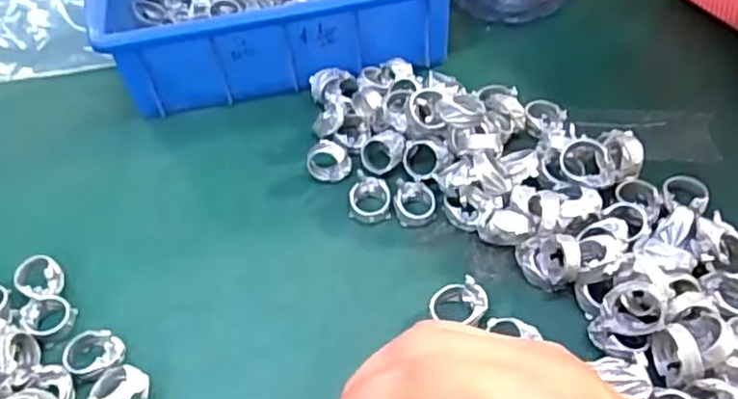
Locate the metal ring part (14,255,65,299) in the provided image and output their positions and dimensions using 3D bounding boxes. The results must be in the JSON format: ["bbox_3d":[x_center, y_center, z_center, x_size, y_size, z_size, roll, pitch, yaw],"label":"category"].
[{"bbox_3d":[-0.183,0.043,0.365,0.023,0.010,0.029,-37,57,-23],"label":"metal ring part"}]

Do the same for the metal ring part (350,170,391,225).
[{"bbox_3d":[0.001,-0.001,0.384,0.024,0.014,0.027,3,51,7],"label":"metal ring part"}]

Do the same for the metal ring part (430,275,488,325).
[{"bbox_3d":[0.046,0.053,0.334,0.028,0.018,0.023,7,52,10],"label":"metal ring part"}]

